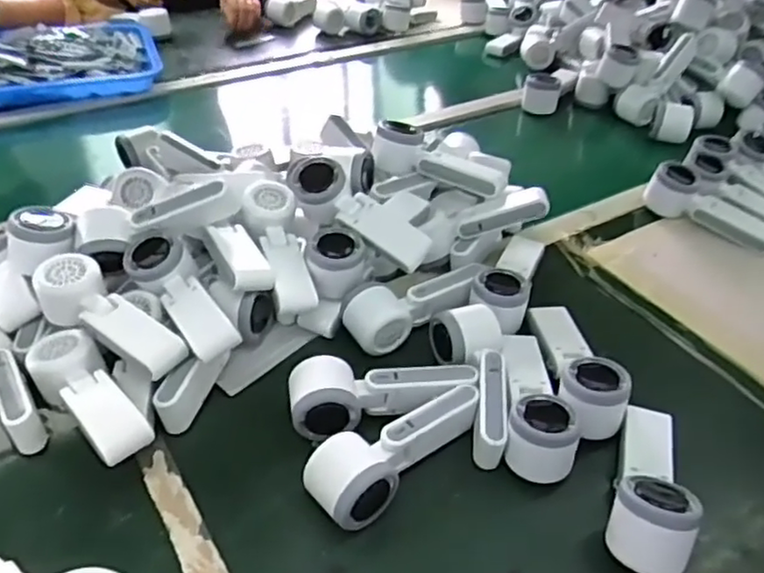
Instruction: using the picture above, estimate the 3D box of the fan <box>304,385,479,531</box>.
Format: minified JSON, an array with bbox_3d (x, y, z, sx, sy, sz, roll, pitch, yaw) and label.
[{"bbox_3d":[0.012,0.128,0.549,0.063,0.048,0.169,33,49,29],"label":"fan"}]

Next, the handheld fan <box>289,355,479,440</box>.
[{"bbox_3d":[-0.001,0.091,0.597,0.163,0.046,0.064,-10,43,-15],"label":"handheld fan"}]

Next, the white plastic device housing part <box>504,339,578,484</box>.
[{"bbox_3d":[0.139,0.096,0.597,0.058,0.052,0.164,6,41,2],"label":"white plastic device housing part"}]

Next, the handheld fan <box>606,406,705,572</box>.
[{"bbox_3d":[0.216,0.155,0.531,0.058,0.053,0.160,16,30,13],"label":"handheld fan"}]

